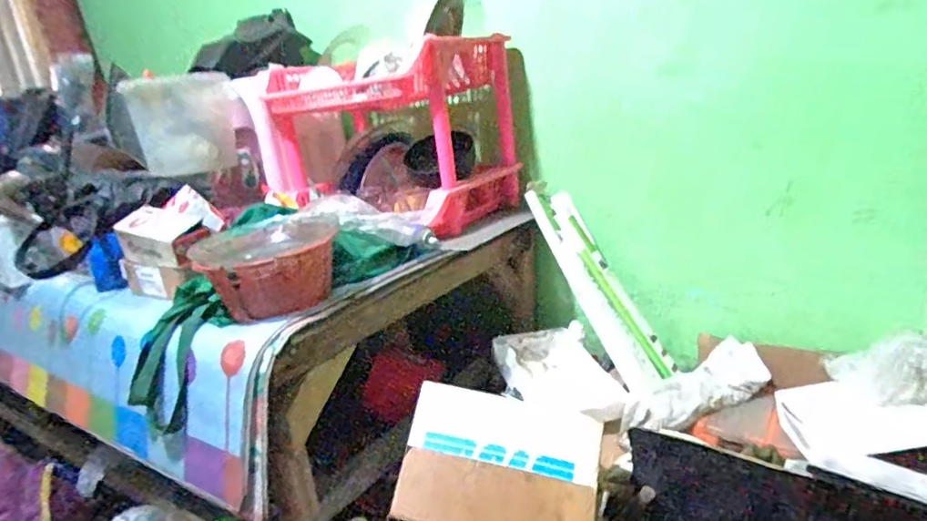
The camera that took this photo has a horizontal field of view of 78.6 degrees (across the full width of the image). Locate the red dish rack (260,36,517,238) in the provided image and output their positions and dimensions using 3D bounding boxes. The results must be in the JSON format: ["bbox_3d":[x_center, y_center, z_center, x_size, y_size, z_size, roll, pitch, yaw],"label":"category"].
[{"bbox_3d":[-0.170,-0.259,1.221,0.482,0.340,0.317,4,20,36],"label":"red dish rack"}]

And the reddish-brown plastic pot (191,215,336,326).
[{"bbox_3d":[-0.289,0.013,0.848,0.212,0.107,0.189,-9,16,-3],"label":"reddish-brown plastic pot"}]

